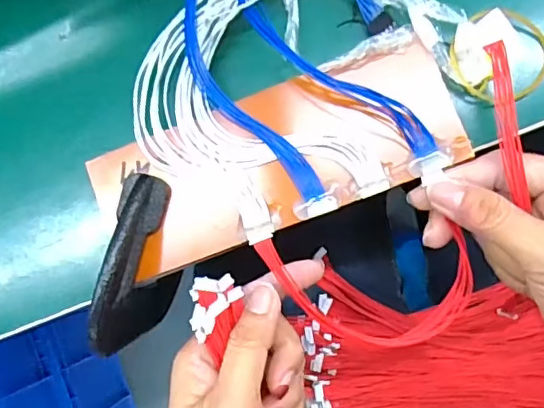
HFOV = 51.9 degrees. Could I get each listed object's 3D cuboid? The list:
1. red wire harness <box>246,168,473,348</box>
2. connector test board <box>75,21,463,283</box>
[{"bbox_3d":[0.052,0.040,0.300,0.104,0.009,0.092,-17,111,8],"label":"red wire harness"},{"bbox_3d":[0.000,-0.023,0.292,0.190,0.014,0.071,-21,84,6],"label":"connector test board"}]

